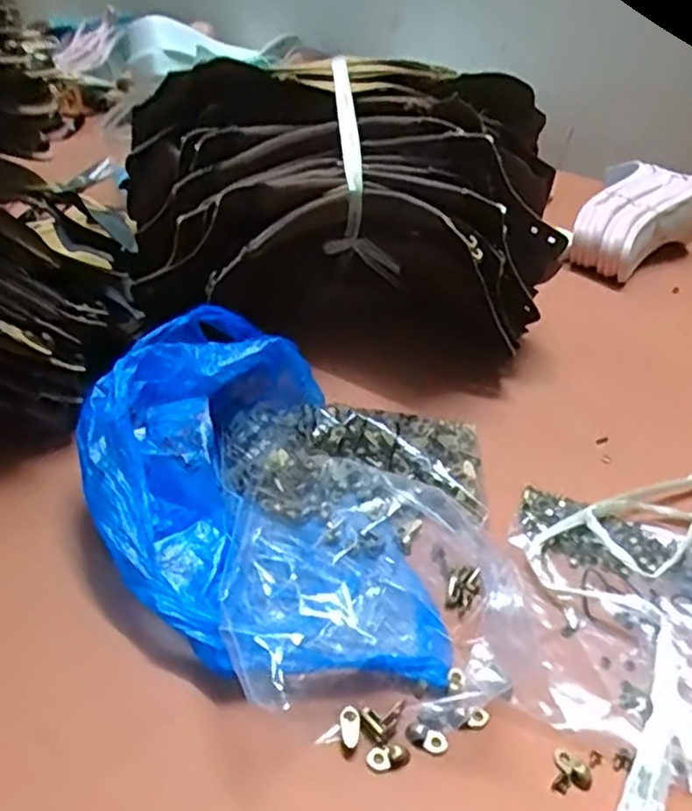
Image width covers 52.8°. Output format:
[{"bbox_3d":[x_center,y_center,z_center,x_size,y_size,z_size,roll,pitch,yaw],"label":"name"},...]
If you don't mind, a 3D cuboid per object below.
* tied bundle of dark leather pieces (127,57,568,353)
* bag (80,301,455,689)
[{"bbox_3d":[-0.001,-0.141,0.517,0.303,0.171,0.146,1,38,-7],"label":"tied bundle of dark leather pieces"},{"bbox_3d":[-0.054,0.041,0.379,0.161,0.064,0.246,-10,42,-18],"label":"bag"}]

